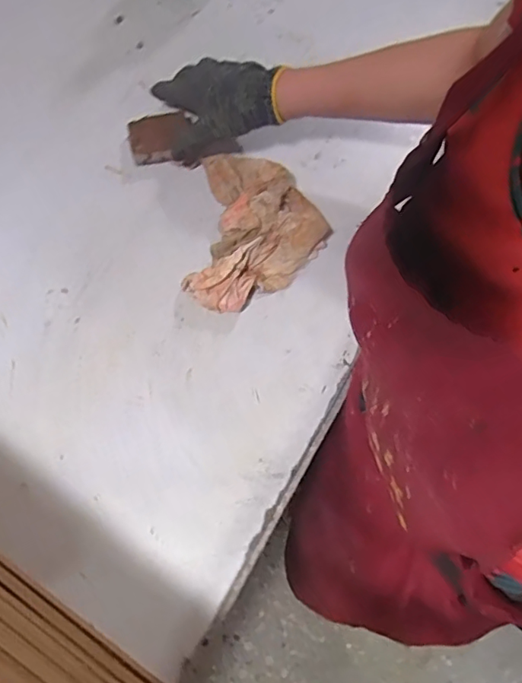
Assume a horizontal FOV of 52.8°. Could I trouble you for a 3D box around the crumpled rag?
[{"bbox_3d":[-0.002,-0.111,0.558,0.140,0.049,0.168,8,73,1],"label":"crumpled rag"}]

